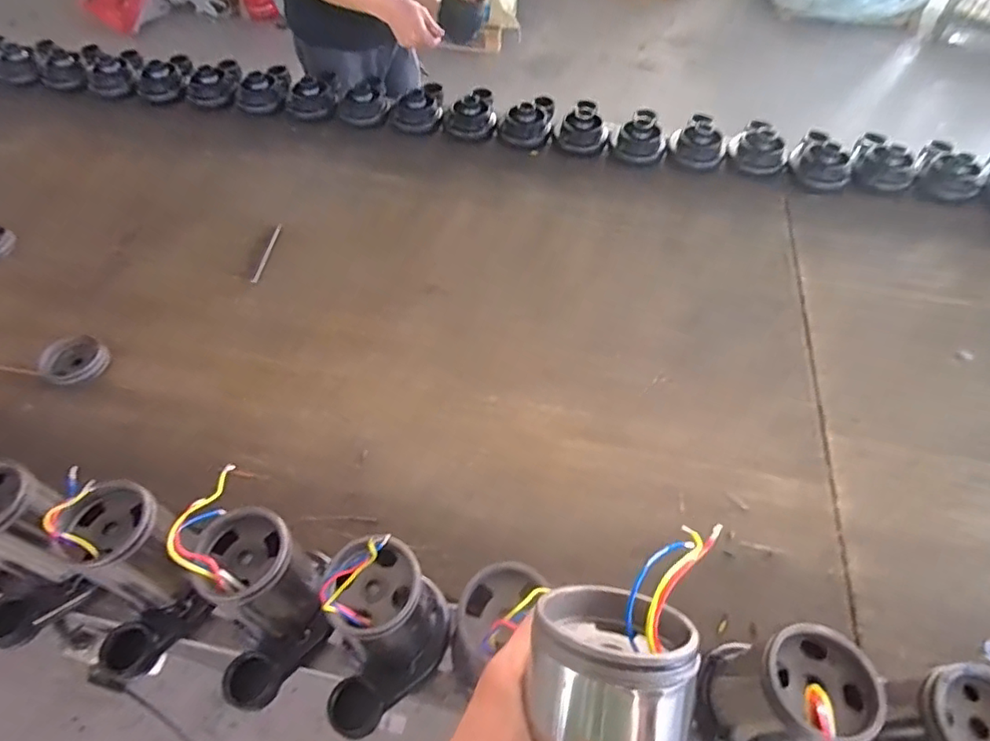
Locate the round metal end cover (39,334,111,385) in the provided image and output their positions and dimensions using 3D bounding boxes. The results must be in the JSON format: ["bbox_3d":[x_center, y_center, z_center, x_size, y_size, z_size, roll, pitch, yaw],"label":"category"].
[{"bbox_3d":[-0.644,-0.013,0.840,0.083,0.032,0.082,0,54,0],"label":"round metal end cover"}]

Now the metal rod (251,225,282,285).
[{"bbox_3d":[-0.419,-0.217,1.006,0.011,0.006,0.164,2,52,0],"label":"metal rod"}]

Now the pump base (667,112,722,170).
[{"bbox_3d":[0.438,-0.492,1.184,0.116,0.068,0.122,20,57,13],"label":"pump base"}]

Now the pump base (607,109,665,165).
[{"bbox_3d":[0.311,-0.506,1.194,0.120,0.077,0.107,16,56,10],"label":"pump base"}]

